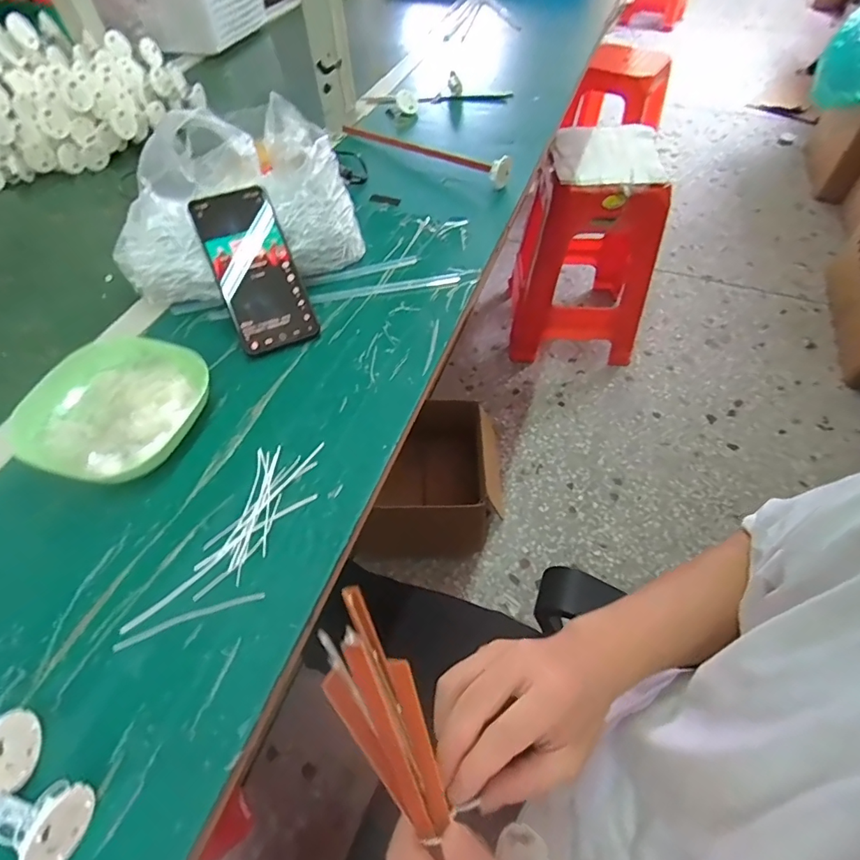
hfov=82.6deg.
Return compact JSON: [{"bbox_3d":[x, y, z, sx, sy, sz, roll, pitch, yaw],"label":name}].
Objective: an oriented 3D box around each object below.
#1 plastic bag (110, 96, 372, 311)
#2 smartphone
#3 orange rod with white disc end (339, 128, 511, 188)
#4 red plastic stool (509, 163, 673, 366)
[{"bbox_3d":[-0.223,-0.246,0.538,0.243,0.125,0.209,-32,60,-20],"label":"plastic bag"},{"bbox_3d":[-0.173,-0.160,0.485,0.078,0.015,0.162,-22,89,-15],"label":"smartphone"},{"bbox_3d":[-0.013,-0.403,0.699,0.287,0.045,0.030,32,61,22],"label":"orange rod with white disc end"},{"bbox_3d":[0.436,-0.485,1.354,0.359,0.492,0.359,14,55,11],"label":"red plastic stool"}]

